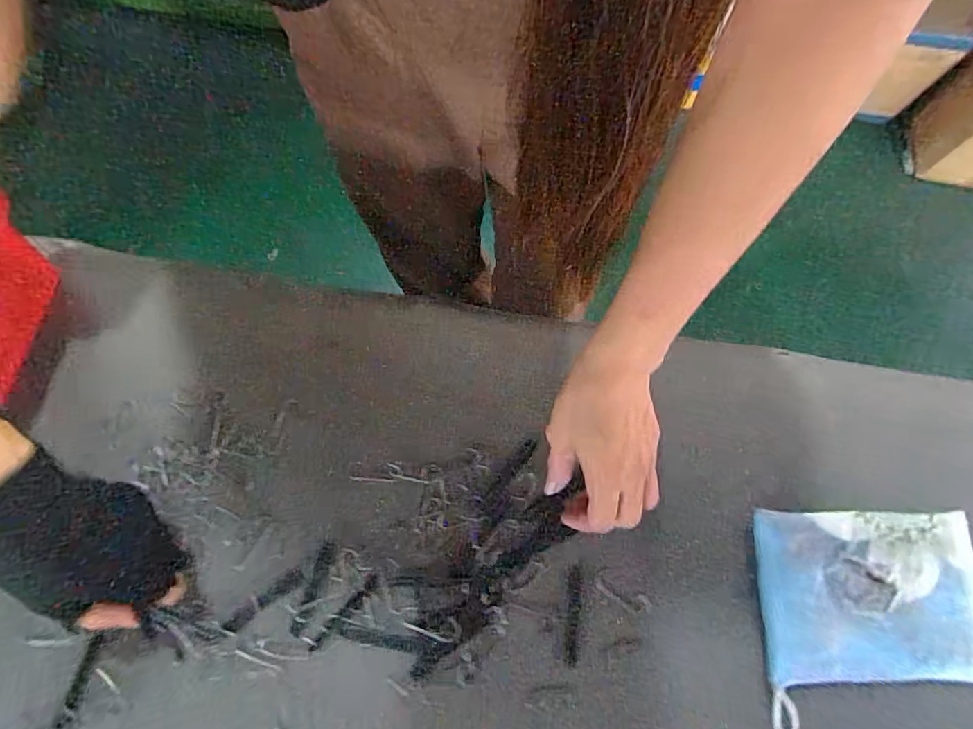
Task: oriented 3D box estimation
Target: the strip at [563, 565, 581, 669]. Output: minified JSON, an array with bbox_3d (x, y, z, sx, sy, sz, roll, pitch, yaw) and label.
[{"bbox_3d":[0.065,0.189,0.391,0.011,0.006,0.069,5,76,0],"label":"strip"}]

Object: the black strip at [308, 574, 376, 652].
[{"bbox_3d":[-0.106,0.184,0.384,0.010,0.004,0.066,40,78,8],"label":"black strip"}]

